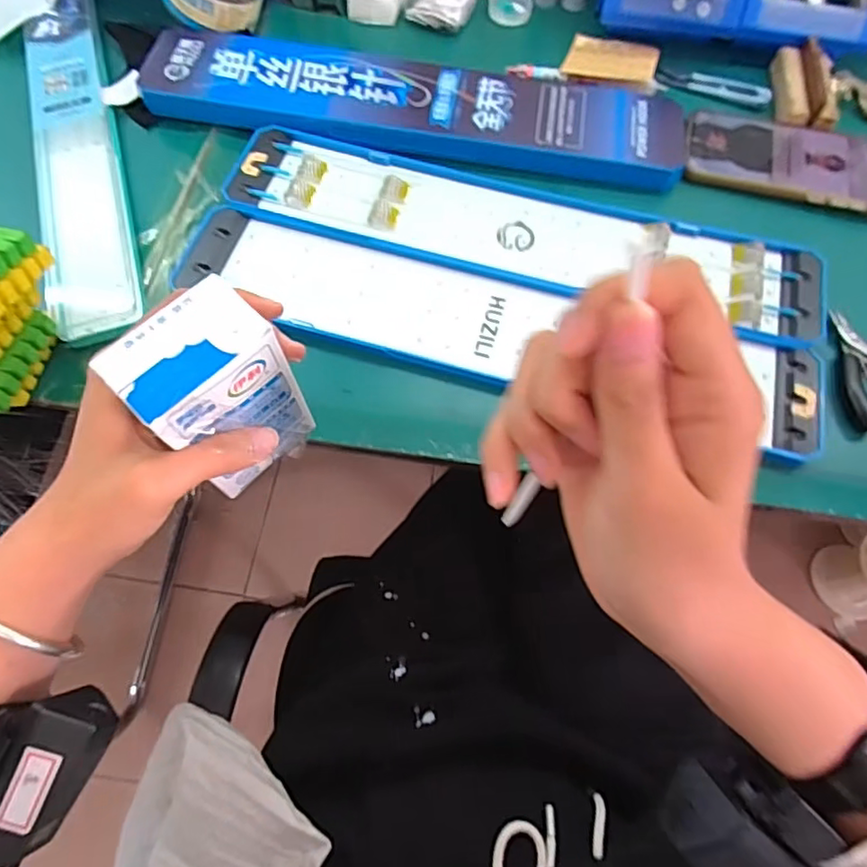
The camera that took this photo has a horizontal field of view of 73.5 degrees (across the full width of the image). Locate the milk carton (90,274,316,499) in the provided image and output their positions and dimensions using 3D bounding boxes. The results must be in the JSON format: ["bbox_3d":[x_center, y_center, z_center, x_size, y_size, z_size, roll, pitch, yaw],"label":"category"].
[{"bbox_3d":[-0.103,-0.017,0.285,0.042,0.101,0.062,40,71,15],"label":"milk carton"}]

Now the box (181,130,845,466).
[{"bbox_3d":[0.054,-0.121,0.431,0.446,0.016,0.201,14,66,4],"label":"box"}]

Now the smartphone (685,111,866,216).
[{"bbox_3d":[0.298,-0.231,0.484,0.167,0.014,0.092,14,66,4],"label":"smartphone"}]

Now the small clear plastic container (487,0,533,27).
[{"bbox_3d":[0.077,-0.429,0.583,0.044,0.018,0.044,2,66,-1],"label":"small clear plastic container"}]

